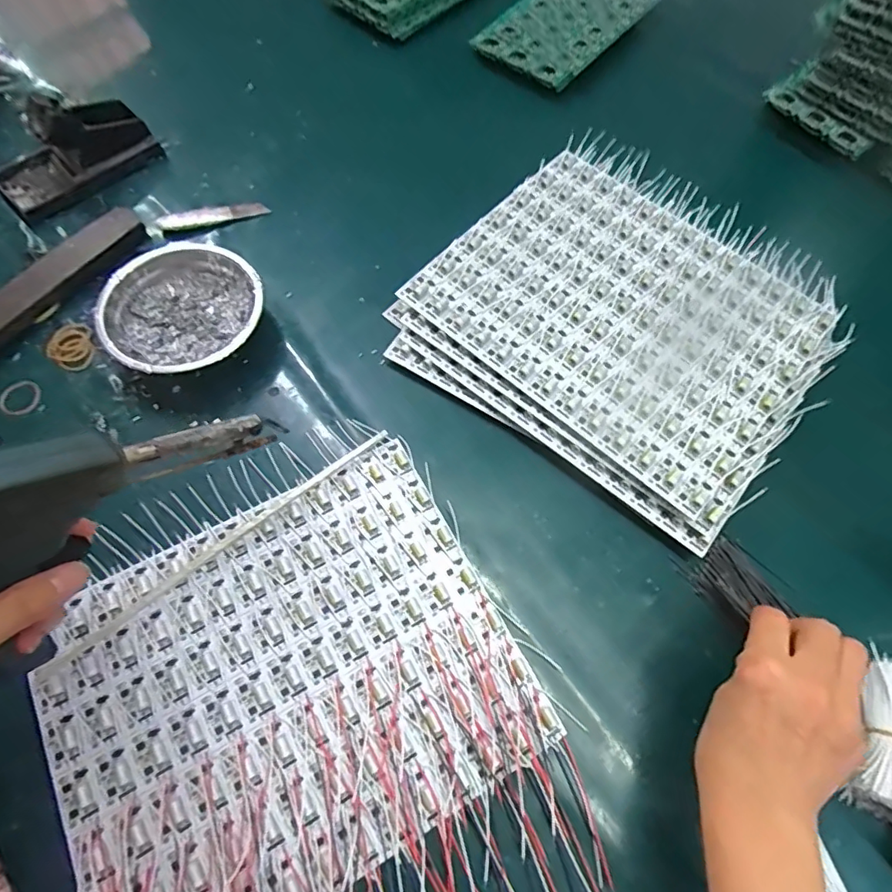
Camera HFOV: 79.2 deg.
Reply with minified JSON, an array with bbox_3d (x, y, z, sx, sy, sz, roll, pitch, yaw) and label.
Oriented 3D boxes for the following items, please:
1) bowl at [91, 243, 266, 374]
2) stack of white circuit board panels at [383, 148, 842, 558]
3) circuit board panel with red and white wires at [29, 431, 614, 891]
[{"bbox_3d":[-0.219,-0.112,0.457,0.128,0.057,0.128,0,66,0],"label":"bowl"},{"bbox_3d":[0.147,-0.115,0.465,0.323,0.042,0.288,35,70,13],"label":"stack of white circuit board panels"},{"bbox_3d":[-0.084,0.188,0.341,0.284,0.014,0.323,-27,69,-11],"label":"circuit board panel with red and white wires"}]

